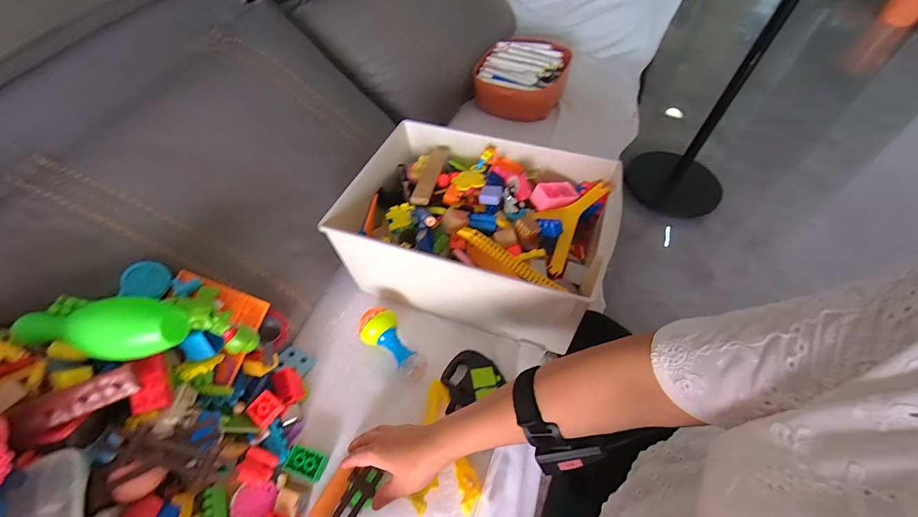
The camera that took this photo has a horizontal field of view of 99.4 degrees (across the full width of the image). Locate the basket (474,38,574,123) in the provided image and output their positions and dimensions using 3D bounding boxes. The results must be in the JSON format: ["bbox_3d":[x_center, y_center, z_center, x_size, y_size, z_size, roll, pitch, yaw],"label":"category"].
[{"bbox_3d":[0.168,-0.487,1.055,0.226,0.113,0.244,17,53,11],"label":"basket"}]

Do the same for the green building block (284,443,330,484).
[{"bbox_3d":[-0.205,0.274,0.522,0.051,0.015,0.034,16,53,10],"label":"green building block"}]

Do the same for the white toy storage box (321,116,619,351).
[{"bbox_3d":[0.027,-0.054,0.664,0.412,0.163,0.290,17,54,11],"label":"white toy storage box"}]

